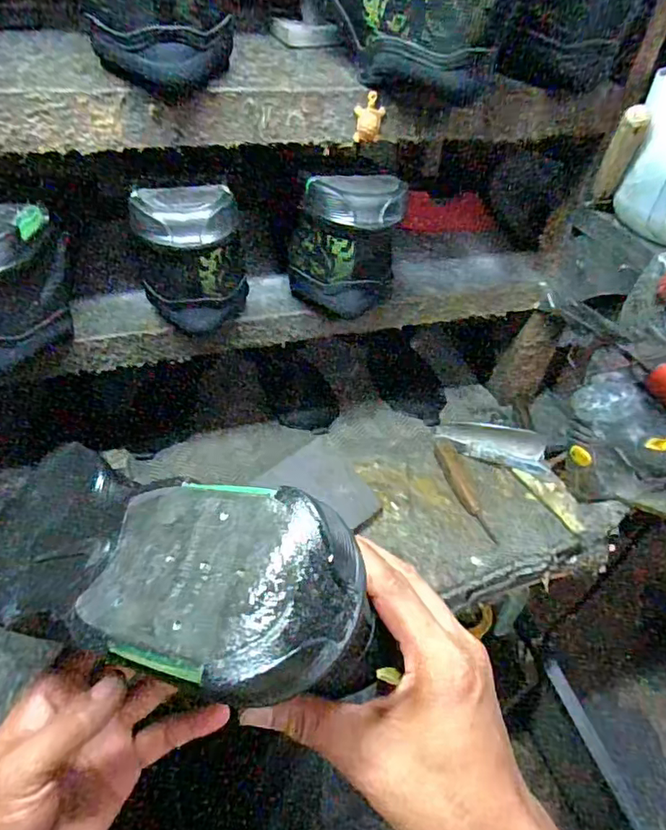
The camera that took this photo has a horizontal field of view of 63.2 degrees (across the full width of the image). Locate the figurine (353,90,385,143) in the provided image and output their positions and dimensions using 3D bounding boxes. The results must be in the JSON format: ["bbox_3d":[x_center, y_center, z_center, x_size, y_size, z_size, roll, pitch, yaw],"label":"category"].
[{"bbox_3d":[0.029,-0.237,0.432,0.023,0.034,0.007,-4,47,-11],"label":"figurine"}]

